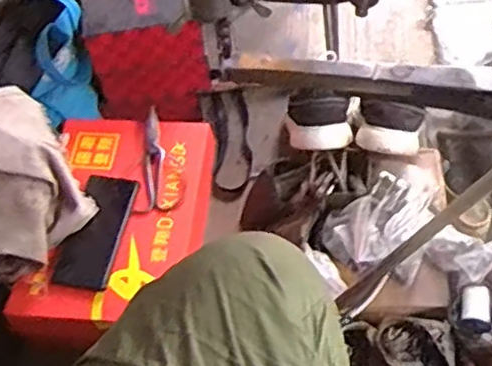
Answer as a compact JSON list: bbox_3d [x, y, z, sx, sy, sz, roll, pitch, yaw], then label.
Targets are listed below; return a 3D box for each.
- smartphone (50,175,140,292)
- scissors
[{"bbox_3d":[-0.189,0.061,0.868,0.071,0.010,0.153,7,58,11],"label":"smartphone"},{"bbox_3d":[-0.110,-0.031,0.920,0.061,0.013,0.159,-2,57,5],"label":"scissors"}]

